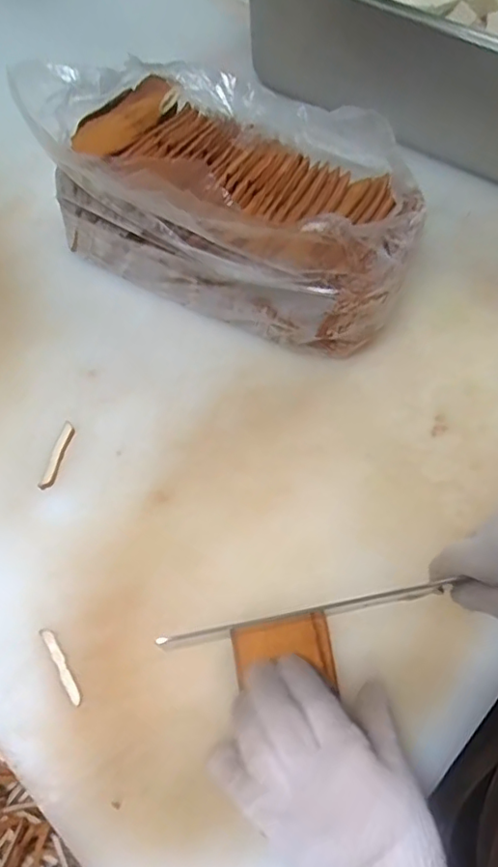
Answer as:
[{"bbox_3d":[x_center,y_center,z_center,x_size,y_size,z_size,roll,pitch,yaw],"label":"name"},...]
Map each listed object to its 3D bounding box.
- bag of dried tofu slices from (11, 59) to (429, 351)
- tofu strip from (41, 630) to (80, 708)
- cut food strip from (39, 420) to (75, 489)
[{"bbox_3d":[-0.027,-0.210,0.511,0.345,0.172,0.189,18,63,8],"label":"bag of dried tofu slices"},{"bbox_3d":[-0.133,0.163,0.403,0.008,0.004,0.057,-29,66,-16],"label":"tofu strip"},{"bbox_3d":[-0.160,0.018,0.479,0.010,0.004,0.063,11,62,4],"label":"cut food strip"}]

